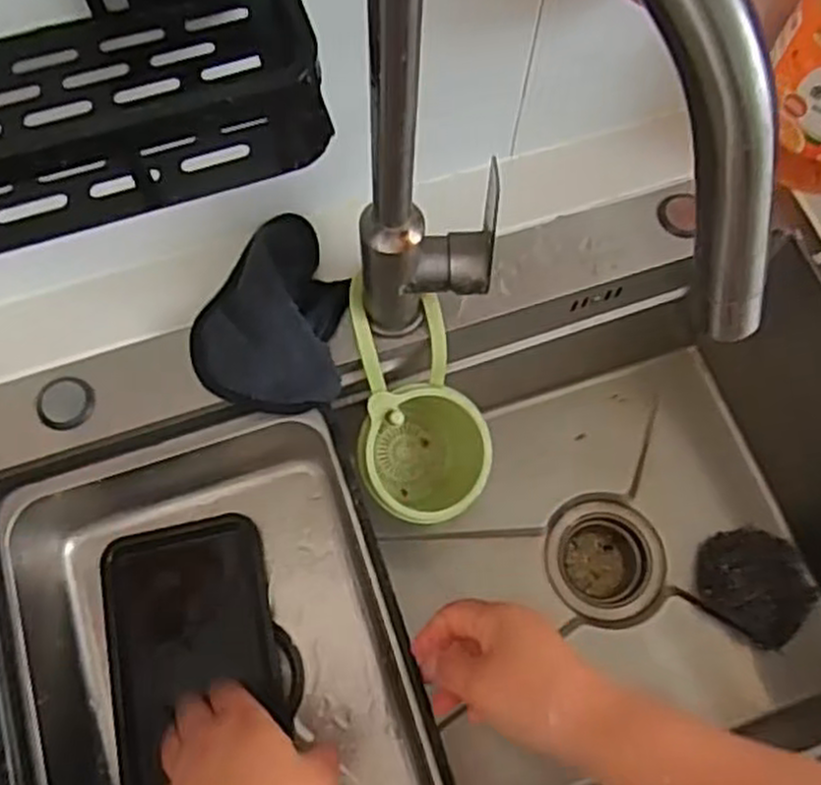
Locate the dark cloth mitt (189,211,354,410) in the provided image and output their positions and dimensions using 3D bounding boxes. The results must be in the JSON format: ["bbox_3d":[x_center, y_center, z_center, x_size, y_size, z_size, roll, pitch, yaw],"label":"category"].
[{"bbox_3d":[-0.096,-0.063,0.556,0.097,0.029,0.146,4,69,1],"label":"dark cloth mitt"}]

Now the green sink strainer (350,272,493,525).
[{"bbox_3d":[0.009,0.025,0.597,0.100,0.120,0.142,-9,69,-4],"label":"green sink strainer"}]

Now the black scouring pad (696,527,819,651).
[{"bbox_3d":[0.302,0.163,0.673,0.093,0.035,0.100,-32,72,-12],"label":"black scouring pad"}]

